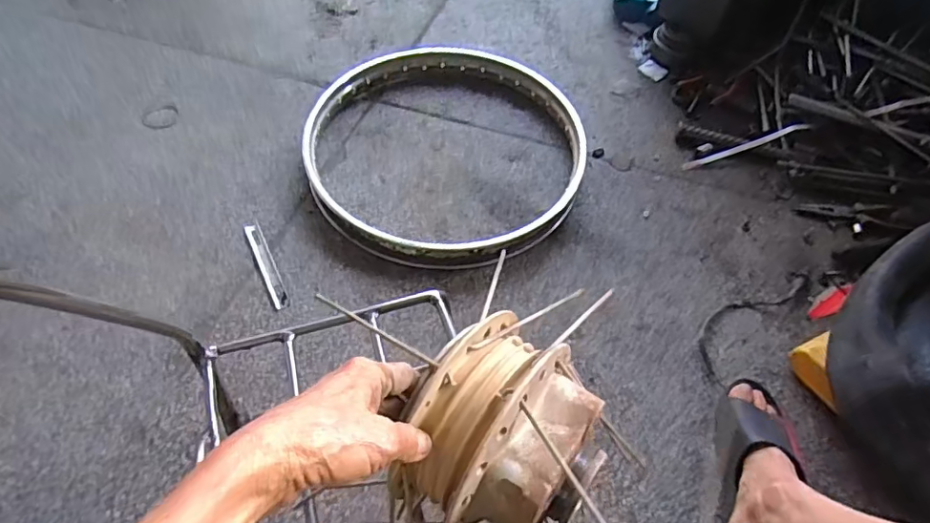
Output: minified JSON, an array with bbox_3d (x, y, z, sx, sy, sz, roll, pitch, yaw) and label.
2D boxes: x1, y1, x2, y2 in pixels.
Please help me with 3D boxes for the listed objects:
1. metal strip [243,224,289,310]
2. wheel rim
[{"bbox_3d":[-0.291,0.004,0.806,0.024,0.004,0.161,-23,59,-17],"label":"metal strip"},{"bbox_3d":[-0.031,-0.199,0.934,0.455,0.054,0.470,1,55,-1],"label":"wheel rim"}]

